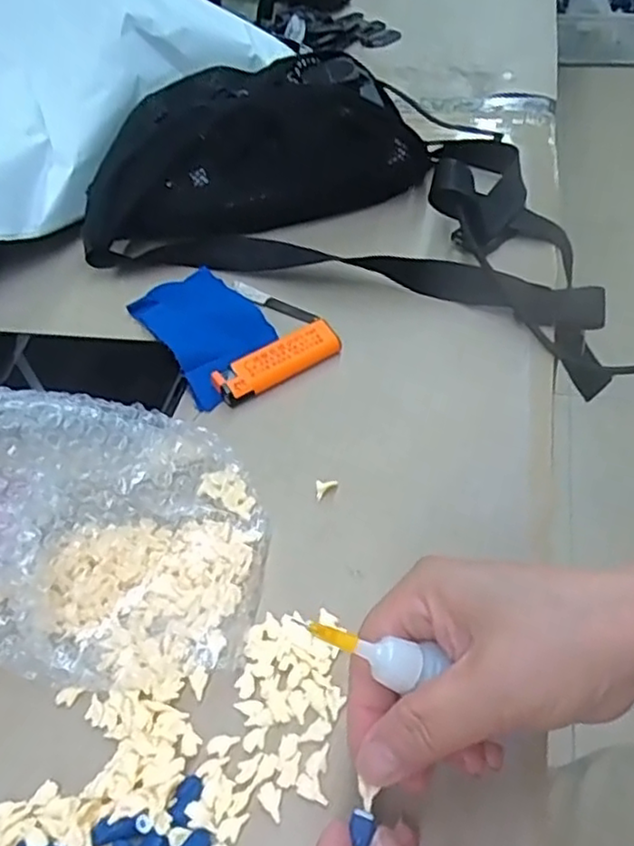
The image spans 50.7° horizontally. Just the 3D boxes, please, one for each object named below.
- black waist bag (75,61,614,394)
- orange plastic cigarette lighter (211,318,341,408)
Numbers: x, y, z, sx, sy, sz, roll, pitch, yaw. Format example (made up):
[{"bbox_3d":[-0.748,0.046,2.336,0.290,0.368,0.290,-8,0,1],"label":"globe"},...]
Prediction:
[{"bbox_3d":[0.025,-0.179,0.483,0.374,0.085,0.224,18,54,21],"label":"black waist bag"},{"bbox_3d":[-0.023,-0.037,0.410,0.080,0.008,0.028,-32,79,-19],"label":"orange plastic cigarette lighter"}]

